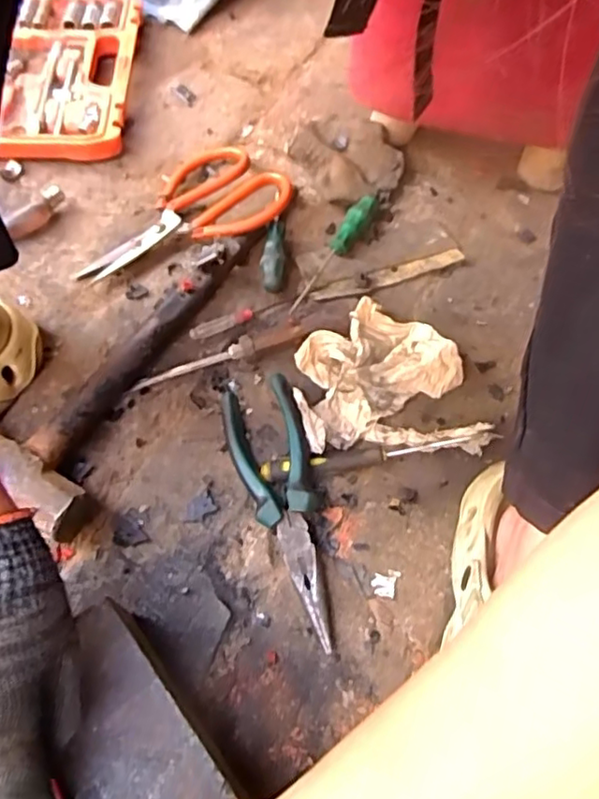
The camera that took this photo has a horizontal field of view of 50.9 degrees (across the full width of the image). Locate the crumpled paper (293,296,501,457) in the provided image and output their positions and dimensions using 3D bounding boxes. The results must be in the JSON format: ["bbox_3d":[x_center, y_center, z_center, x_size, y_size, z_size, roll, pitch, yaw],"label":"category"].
[{"bbox_3d":[0.064,-0.019,0.475,0.133,0.030,0.121,-2,62,-4],"label":"crumpled paper"}]

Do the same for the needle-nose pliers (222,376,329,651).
[{"bbox_3d":[-0.012,0.069,0.424,0.054,0.010,0.182,-22,66,13],"label":"needle-nose pliers"}]

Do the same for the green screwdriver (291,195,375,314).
[{"bbox_3d":[0.028,-0.129,0.543,0.023,0.016,0.141,27,64,12],"label":"green screwdriver"}]

